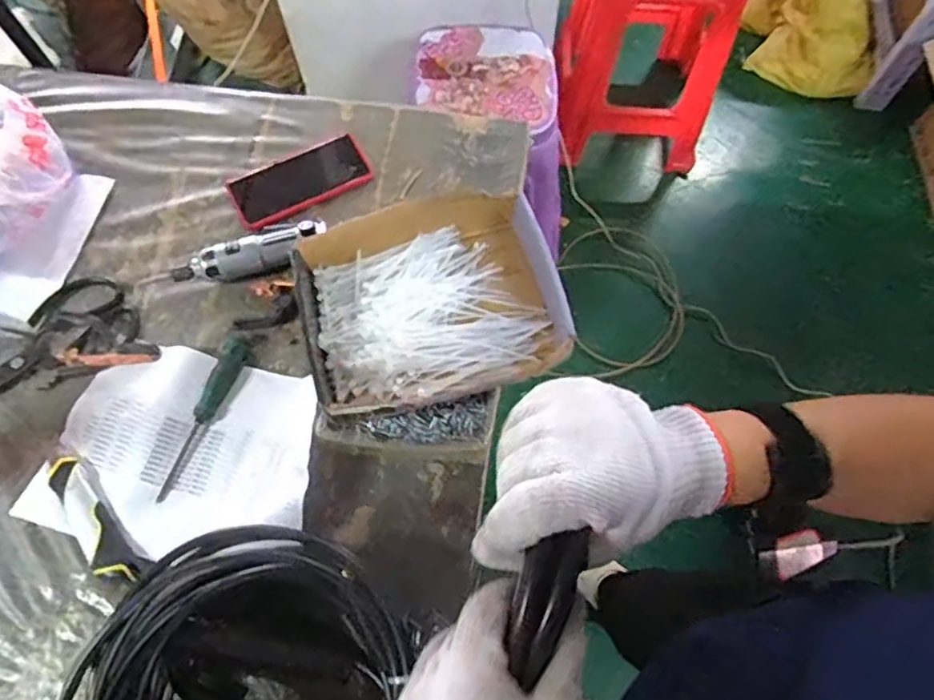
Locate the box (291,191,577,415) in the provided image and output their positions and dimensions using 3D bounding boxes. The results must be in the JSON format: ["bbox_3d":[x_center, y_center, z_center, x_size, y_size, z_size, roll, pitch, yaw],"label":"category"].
[{"bbox_3d":[-0.037,-0.050,0.628,0.249,0.054,0.206,-13,68,-4],"label":"box"}]

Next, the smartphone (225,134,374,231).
[{"bbox_3d":[-0.204,-0.207,0.775,0.165,0.015,0.084,-25,69,-8],"label":"smartphone"}]

